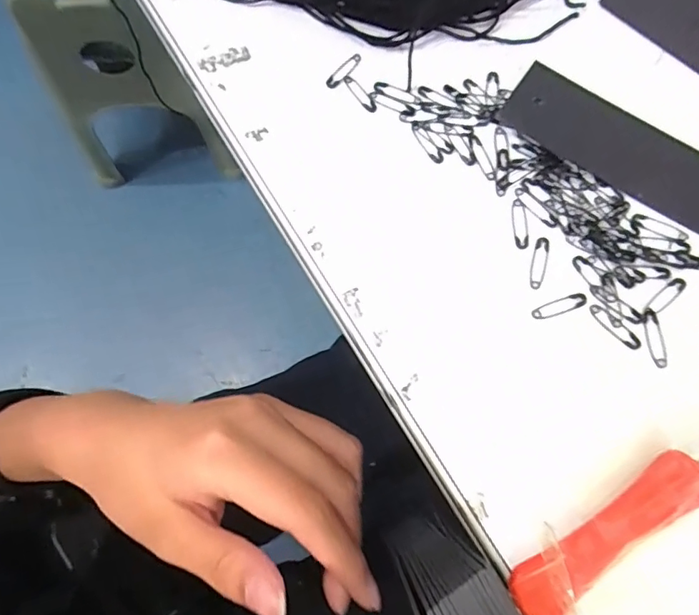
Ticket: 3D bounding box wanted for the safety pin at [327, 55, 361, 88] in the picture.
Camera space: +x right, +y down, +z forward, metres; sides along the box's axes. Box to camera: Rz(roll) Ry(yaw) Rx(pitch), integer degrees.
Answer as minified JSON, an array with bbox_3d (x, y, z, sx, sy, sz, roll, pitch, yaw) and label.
[{"bbox_3d":[-0.002,-0.092,0.195,0.005,0.004,0.019,38,75,11],"label":"safety pin"}]

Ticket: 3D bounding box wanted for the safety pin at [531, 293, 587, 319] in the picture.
[{"bbox_3d":[0.069,-0.001,0.165,0.019,0.004,0.005,-17,73,-6],"label":"safety pin"}]

